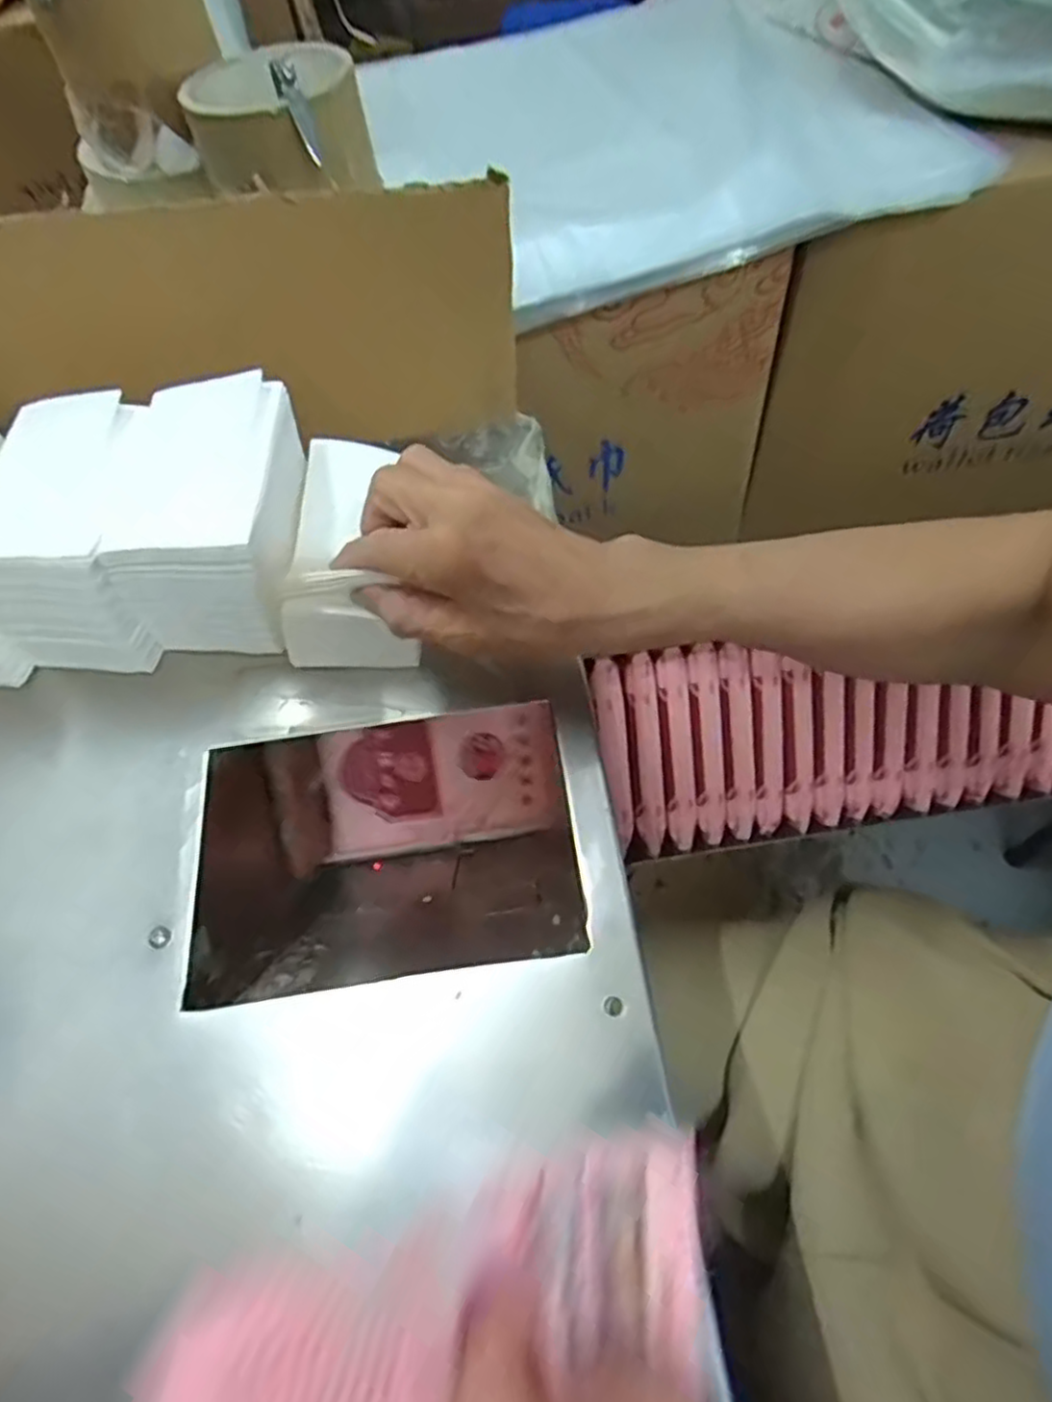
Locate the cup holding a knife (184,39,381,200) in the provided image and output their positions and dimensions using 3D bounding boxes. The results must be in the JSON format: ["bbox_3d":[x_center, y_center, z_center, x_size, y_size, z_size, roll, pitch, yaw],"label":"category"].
[{"bbox_3d":[-0.139,-0.334,0.418,0.082,0.058,0.083,-2,59,4],"label":"cup holding a knife"}]

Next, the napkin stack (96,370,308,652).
[{"bbox_3d":[-0.155,-0.089,0.373,0.085,0.101,0.106,-1,59,4],"label":"napkin stack"}]

